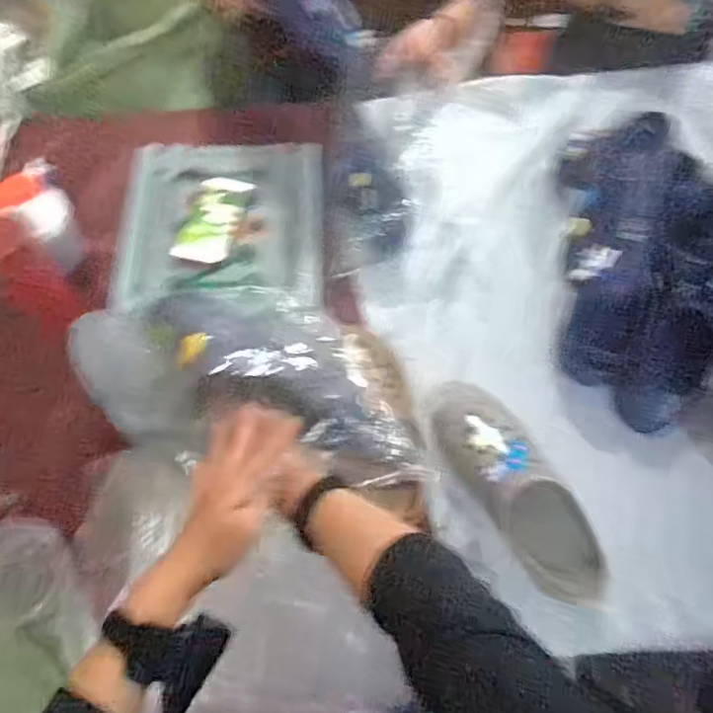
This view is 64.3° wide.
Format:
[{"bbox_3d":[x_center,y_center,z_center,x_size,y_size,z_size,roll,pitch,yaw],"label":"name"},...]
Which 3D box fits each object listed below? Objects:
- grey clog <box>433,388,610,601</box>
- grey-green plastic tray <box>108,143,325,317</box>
[{"bbox_3d":[0.201,0.169,0.733,0.122,0.097,0.307,-21,65,-11],"label":"grey clog"},{"bbox_3d":[-0.208,-0.205,0.869,0.305,0.037,0.322,-2,63,-1],"label":"grey-green plastic tray"}]

